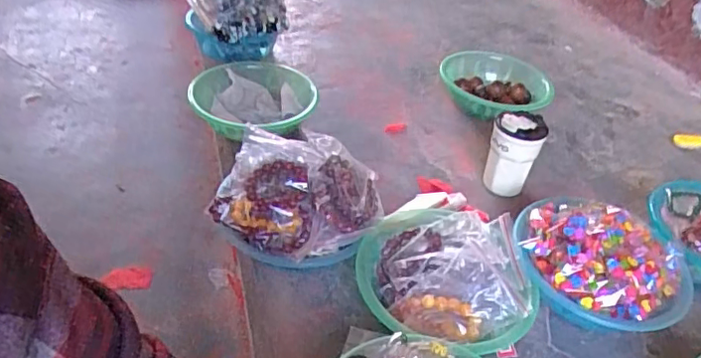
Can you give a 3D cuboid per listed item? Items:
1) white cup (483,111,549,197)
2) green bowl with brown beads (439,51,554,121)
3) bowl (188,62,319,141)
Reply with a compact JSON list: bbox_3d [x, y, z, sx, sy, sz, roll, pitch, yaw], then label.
[{"bbox_3d":[0.277,-0.032,0.973,0.083,0.150,0.091,4,39,-3],"label":"white cup"},{"bbox_3d":[0.309,-0.191,1.218,0.223,0.087,0.218,5,39,-2],"label":"green bowl with brown beads"},{"bbox_3d":[-0.190,-0.157,1.099,0.225,0.085,0.227,-16,44,-27],"label":"bowl"}]

